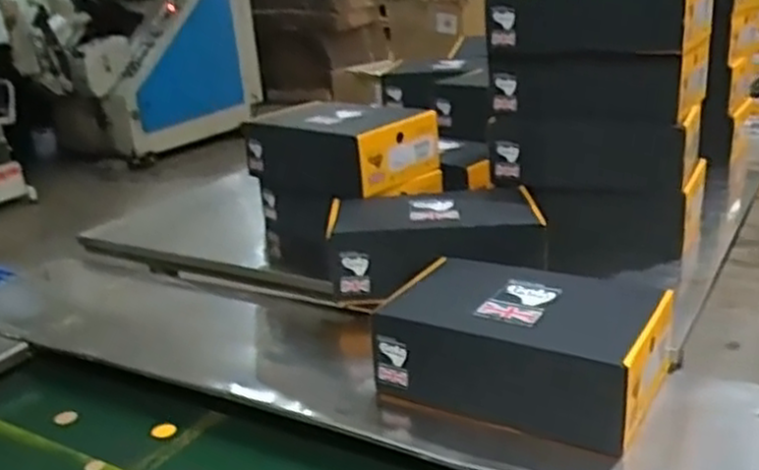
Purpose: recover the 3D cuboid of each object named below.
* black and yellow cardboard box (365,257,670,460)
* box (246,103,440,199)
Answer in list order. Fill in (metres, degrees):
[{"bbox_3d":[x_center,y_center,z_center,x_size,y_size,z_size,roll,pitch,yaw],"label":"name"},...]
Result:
[{"bbox_3d":[0.176,0.136,0.937,0.314,0.121,0.200,8,24,30],"label":"black and yellow cardboard box"},{"bbox_3d":[-0.075,-0.162,1.433,0.320,0.139,0.194,14,28,40],"label":"box"}]

